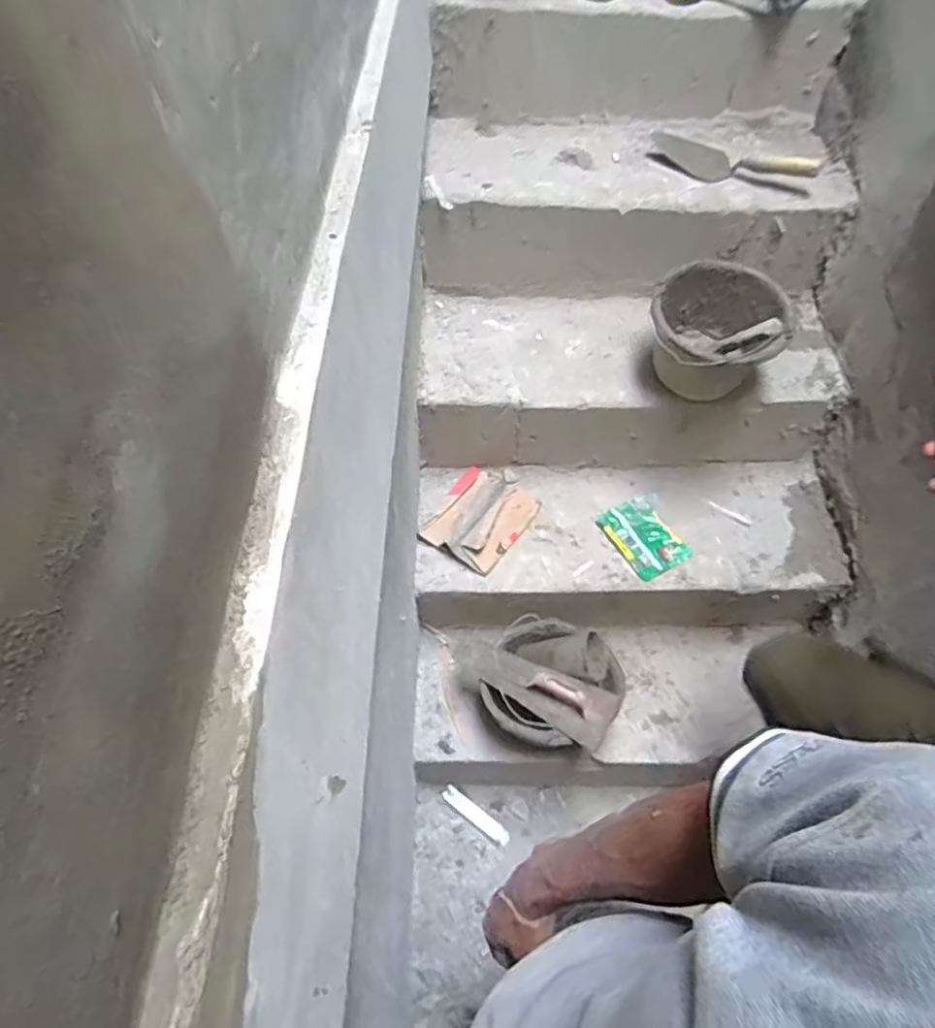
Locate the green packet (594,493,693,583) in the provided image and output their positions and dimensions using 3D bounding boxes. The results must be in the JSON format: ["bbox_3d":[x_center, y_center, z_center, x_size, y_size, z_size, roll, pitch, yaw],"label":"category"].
[{"bbox_3d":[0.342,0.038,1.231,0.123,0.025,0.166,-21,58,-15],"label":"green packet"}]

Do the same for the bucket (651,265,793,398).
[{"bbox_3d":[0.429,-0.290,1.148,0.223,0.213,0.208,14,56,9],"label":"bucket"}]

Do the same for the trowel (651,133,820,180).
[{"bbox_3d":[0.484,-0.655,1.179,0.303,0.046,0.078,27,59,17],"label":"trowel"}]

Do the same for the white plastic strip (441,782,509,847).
[{"bbox_3d":[0.019,0.631,1.338,0.161,0.007,0.034,36,70,10],"label":"white plastic strip"}]

